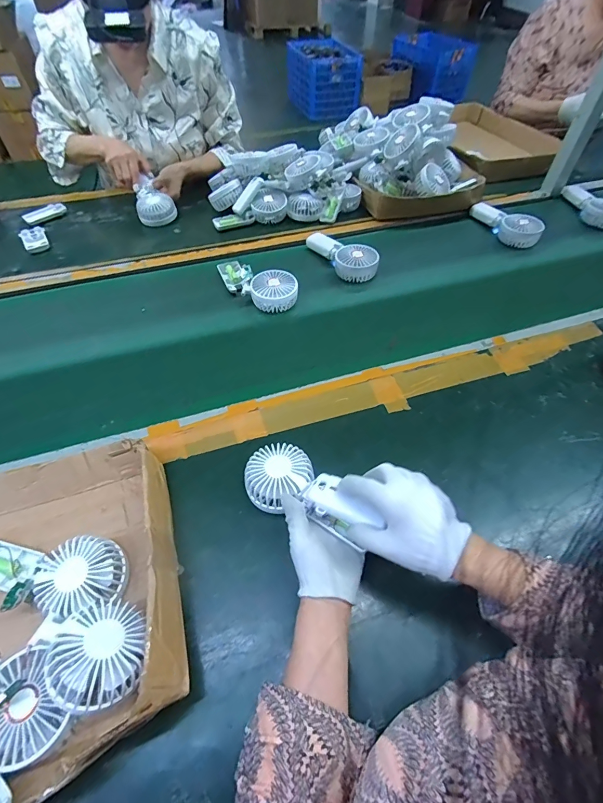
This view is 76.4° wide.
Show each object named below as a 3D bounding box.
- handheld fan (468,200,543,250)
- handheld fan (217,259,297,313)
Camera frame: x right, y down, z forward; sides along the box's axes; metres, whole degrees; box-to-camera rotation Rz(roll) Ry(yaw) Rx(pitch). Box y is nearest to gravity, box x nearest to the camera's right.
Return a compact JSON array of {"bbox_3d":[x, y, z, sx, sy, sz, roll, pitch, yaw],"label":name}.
[{"bbox_3d":[0.491,-0.432,0.917,0.082,0.050,0.191,-15,55,-12],"label":"handheld fan"},{"bbox_3d":[-0.094,-0.239,0.755,0.190,0.044,0.080,33,59,21],"label":"handheld fan"}]

